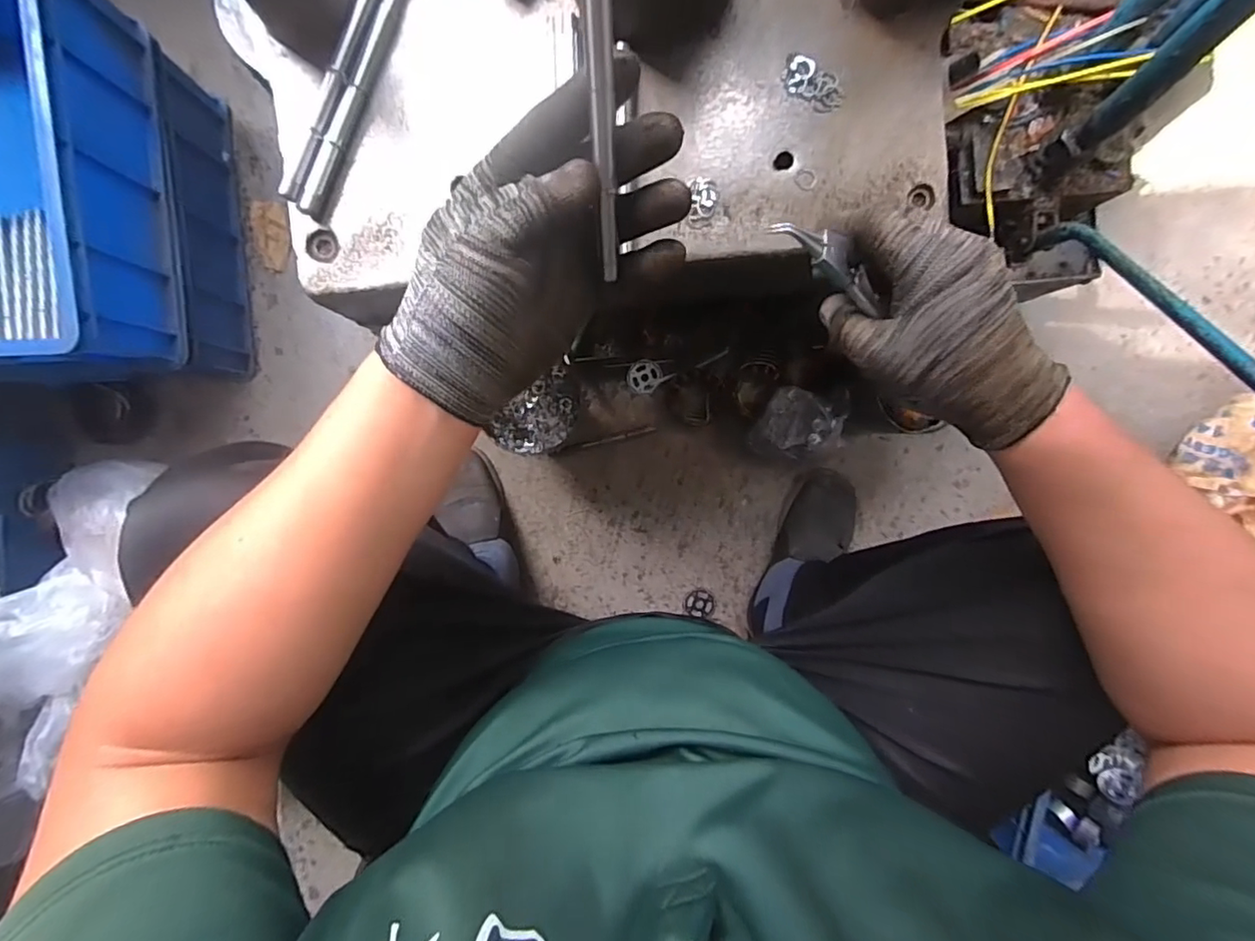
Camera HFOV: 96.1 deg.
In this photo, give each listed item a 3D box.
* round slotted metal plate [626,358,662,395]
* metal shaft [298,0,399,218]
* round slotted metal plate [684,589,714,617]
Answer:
[{"bbox_3d":[0.024,-0.139,0.835,0.049,0.005,0.048,0,93,-3],"label":"round slotted metal plate"},{"bbox_3d":[-0.181,-0.248,0.372,0.013,0.009,0.165,22,92,-4],"label":"metal shaft"},{"bbox_3d":[0.111,0.205,0.869,0.044,0.004,0.043,0,93,-3],"label":"round slotted metal plate"}]

